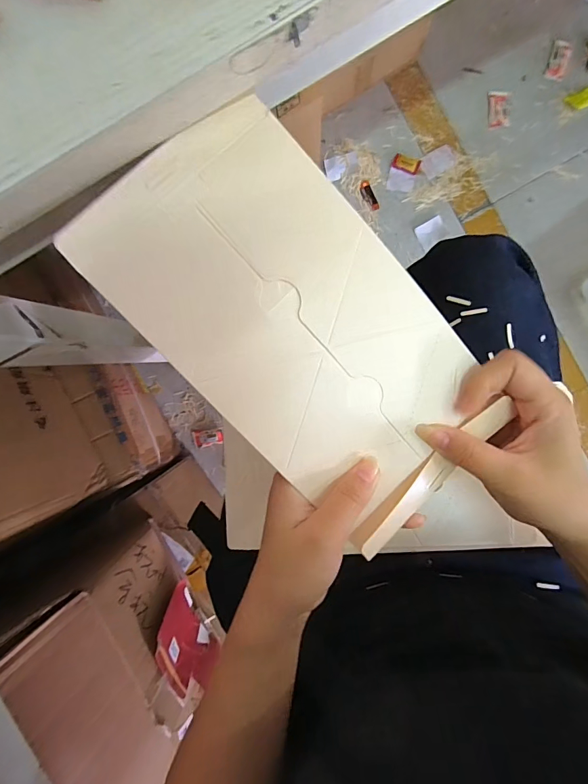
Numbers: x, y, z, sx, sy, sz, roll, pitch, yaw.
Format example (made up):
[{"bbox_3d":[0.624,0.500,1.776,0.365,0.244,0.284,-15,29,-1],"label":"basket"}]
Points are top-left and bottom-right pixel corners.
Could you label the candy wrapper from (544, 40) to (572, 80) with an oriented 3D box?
[{"bbox_3d":[0.565,-0.706,0.849,0.042,0.007,0.073,13,95,3],"label":"candy wrapper"}]

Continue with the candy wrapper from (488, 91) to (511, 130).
[{"bbox_3d":[0.444,-0.610,0.861,0.043,0.010,0.080,-1,94,4],"label":"candy wrapper"}]

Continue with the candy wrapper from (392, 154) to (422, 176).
[{"bbox_3d":[0.247,-0.501,0.877,0.058,0.004,0.031,22,96,2],"label":"candy wrapper"}]

